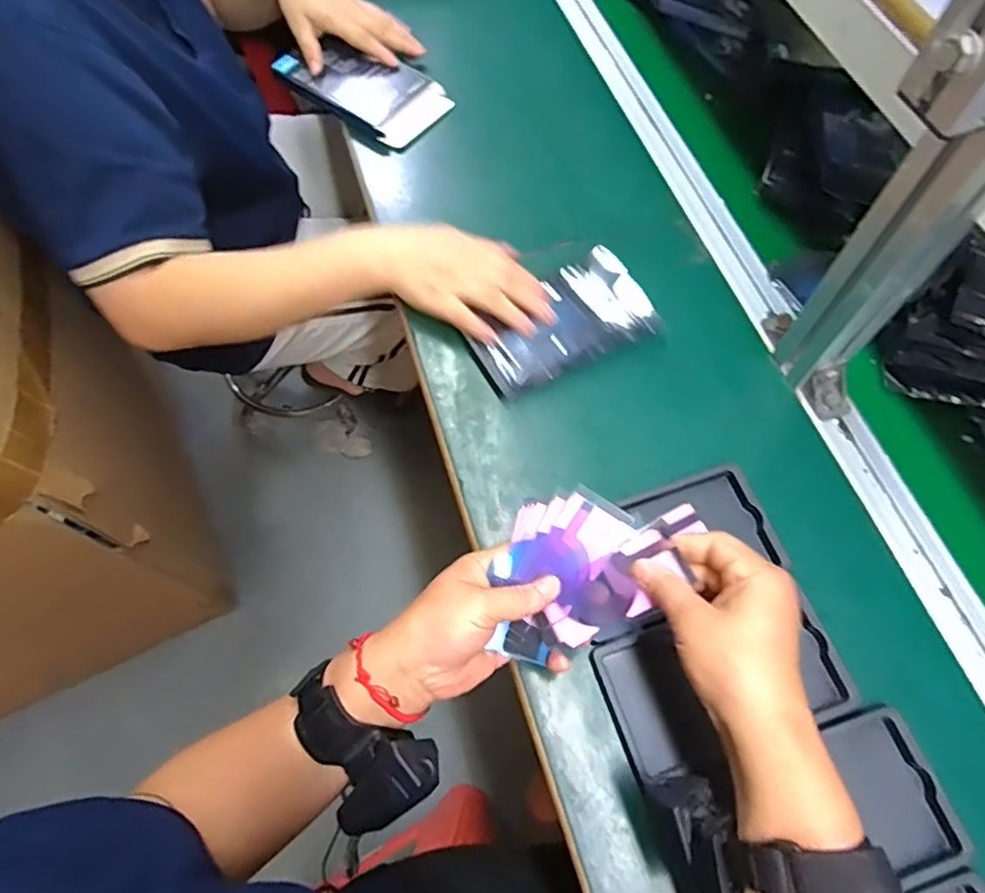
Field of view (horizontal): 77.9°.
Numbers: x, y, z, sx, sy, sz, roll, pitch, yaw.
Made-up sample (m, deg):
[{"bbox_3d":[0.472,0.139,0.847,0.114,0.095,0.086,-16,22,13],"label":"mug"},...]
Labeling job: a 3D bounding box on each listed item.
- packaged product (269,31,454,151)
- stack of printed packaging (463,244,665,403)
[{"bbox_3d":[-0.139,-0.400,0.677,0.179,0.026,0.097,37,71,15],"label":"packaged product"},{"bbox_3d":[0.059,-0.118,0.552,0.165,0.012,0.111,-23,67,-10],"label":"stack of printed packaging"}]

